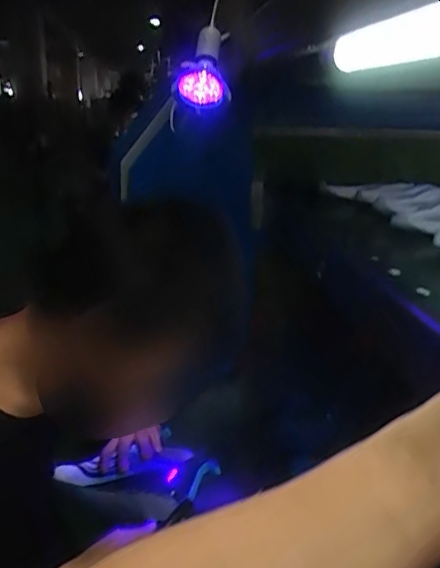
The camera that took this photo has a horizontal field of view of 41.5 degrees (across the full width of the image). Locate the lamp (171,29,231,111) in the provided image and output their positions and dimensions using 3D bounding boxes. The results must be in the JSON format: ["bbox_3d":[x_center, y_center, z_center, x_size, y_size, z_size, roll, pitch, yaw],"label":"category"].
[{"bbox_3d":[-0.033,-0.340,0.906,0.065,0.130,0.086,-22,-27,31],"label":"lamp"}]

